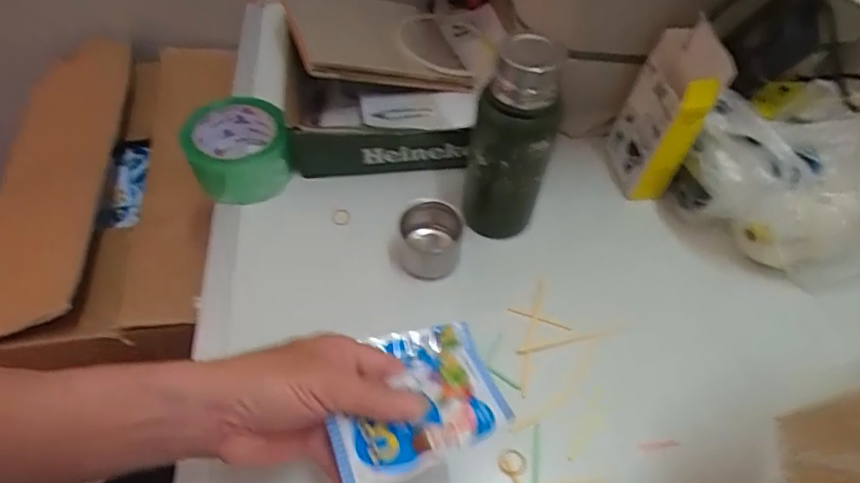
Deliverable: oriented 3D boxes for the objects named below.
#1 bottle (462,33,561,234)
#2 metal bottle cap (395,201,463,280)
[{"bbox_3d":[0.072,-0.089,0.499,0.073,0.191,0.085,8,54,4],"label":"bottle"},{"bbox_3d":[-0.001,0.000,0.509,0.061,0.047,0.063,1,54,-1],"label":"metal bottle cap"}]

